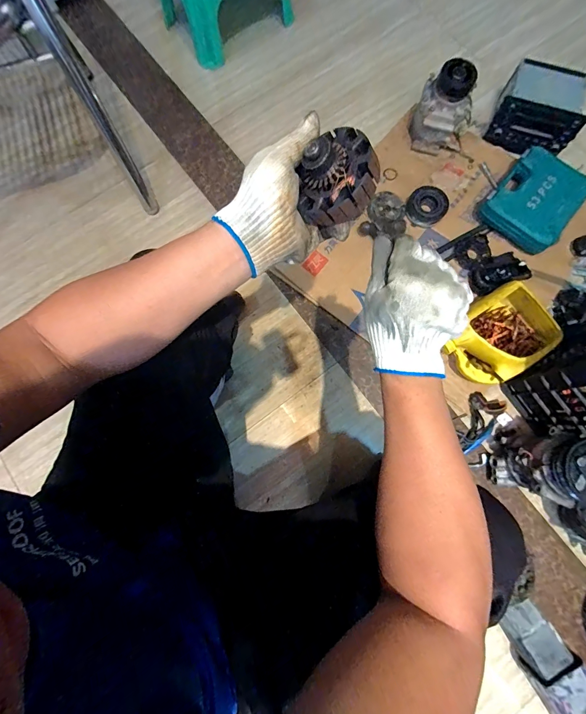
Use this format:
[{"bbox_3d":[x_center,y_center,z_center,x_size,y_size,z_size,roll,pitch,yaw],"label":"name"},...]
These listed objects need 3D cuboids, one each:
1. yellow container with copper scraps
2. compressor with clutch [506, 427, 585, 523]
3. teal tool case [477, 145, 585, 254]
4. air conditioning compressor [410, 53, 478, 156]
[{"bbox_3d":[0.472,-0.045,0.769,0.216,0.095,0.175,-36,79,-6],"label":"yellow container with copper scraps"},{"bbox_3d":[0.525,0.220,0.659,0.120,0.163,0.116,-26,78,-5],"label":"compressor with clutch"},{"bbox_3d":[0.637,-0.412,0.878,0.206,0.073,0.248,35,81,8],"label":"teal tool case"},{"bbox_3d":[0.407,-0.659,0.883,0.158,0.184,0.112,23,79,6],"label":"air conditioning compressor"}]

